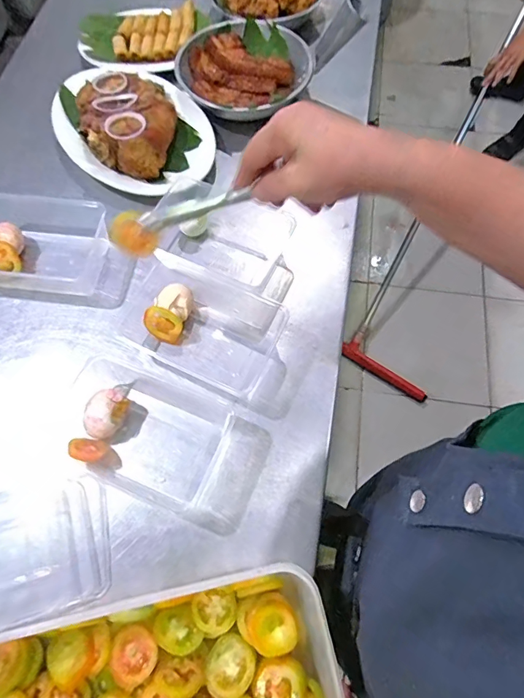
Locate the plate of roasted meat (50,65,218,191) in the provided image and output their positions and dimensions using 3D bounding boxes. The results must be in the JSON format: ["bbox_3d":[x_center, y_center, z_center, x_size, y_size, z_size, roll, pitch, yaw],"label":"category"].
[{"bbox_3d":[-0.196,-0.342,0.647,0.203,0.069,0.308,-36,70,-14],"label":"plate of roasted meat"}]

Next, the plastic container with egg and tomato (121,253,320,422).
[{"bbox_3d":[-0.054,-0.031,0.519,0.237,0.046,0.137,26,69,12],"label":"plastic container with egg and tomato"}]

